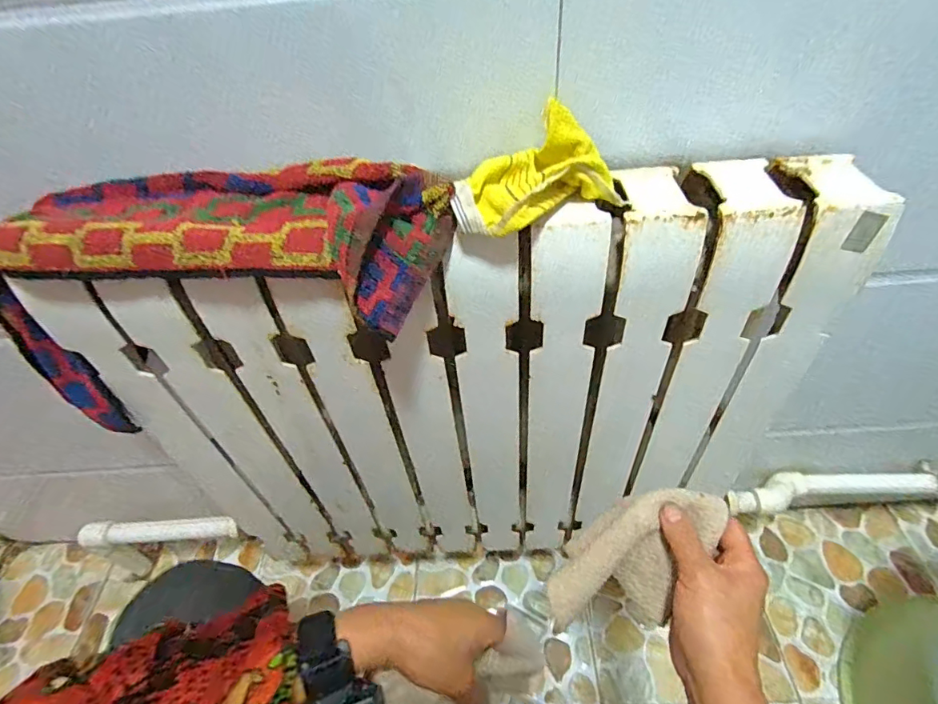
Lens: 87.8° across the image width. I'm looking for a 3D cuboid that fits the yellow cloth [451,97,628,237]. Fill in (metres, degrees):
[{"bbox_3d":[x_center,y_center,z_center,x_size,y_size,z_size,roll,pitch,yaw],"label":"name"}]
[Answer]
[{"bbox_3d":[0.044,-0.129,0.355,0.127,0.044,0.073,-24,50,-15],"label":"yellow cloth"}]

